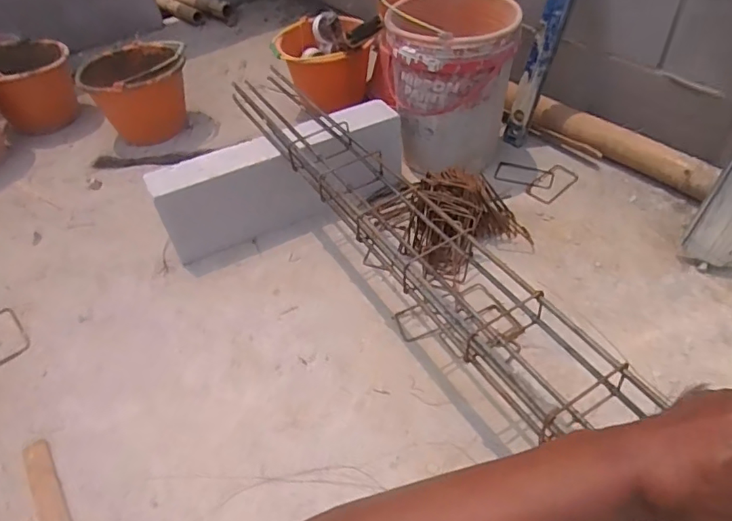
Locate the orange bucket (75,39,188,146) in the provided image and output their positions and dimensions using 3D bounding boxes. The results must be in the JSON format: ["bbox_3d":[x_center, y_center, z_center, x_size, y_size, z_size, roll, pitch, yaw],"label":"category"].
[{"bbox_3d":[-0.717,-0.534,1.653,0.280,0.233,0.263,-2,44,2],"label":"orange bucket"}]

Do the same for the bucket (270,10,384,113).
[{"bbox_3d":[-0.127,-0.644,1.735,0.311,0.240,0.249,3,46,8],"label":"bucket"}]

